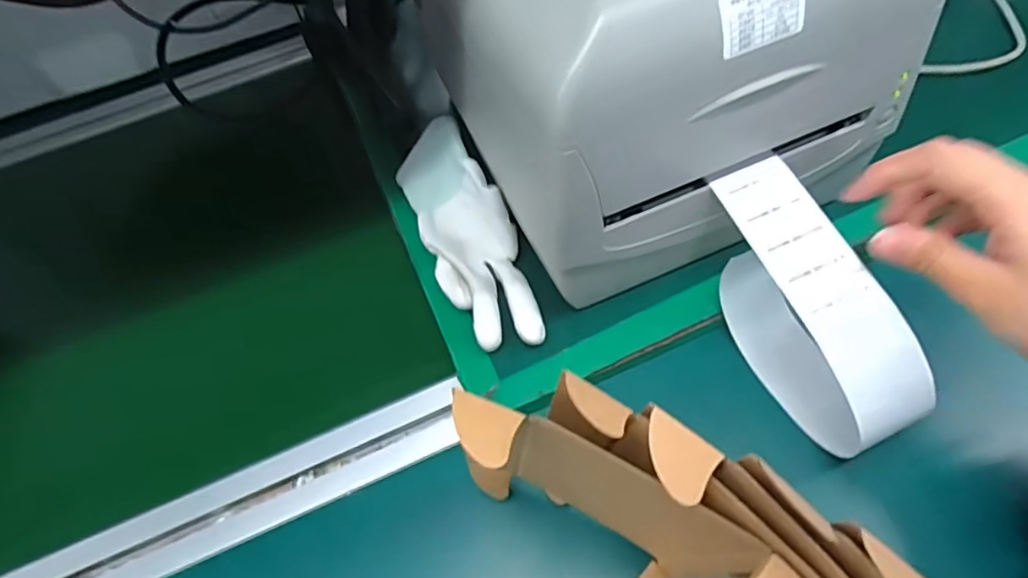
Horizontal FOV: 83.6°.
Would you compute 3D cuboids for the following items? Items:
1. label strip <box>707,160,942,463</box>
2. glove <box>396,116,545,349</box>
[{"bbox_3d":[0.148,0.012,0.299,0.045,0.080,0.136,-22,59,-12],"label":"label strip"},{"bbox_3d":[-0.033,-0.042,0.370,0.055,0.041,0.178,-19,58,-10],"label":"glove"}]

